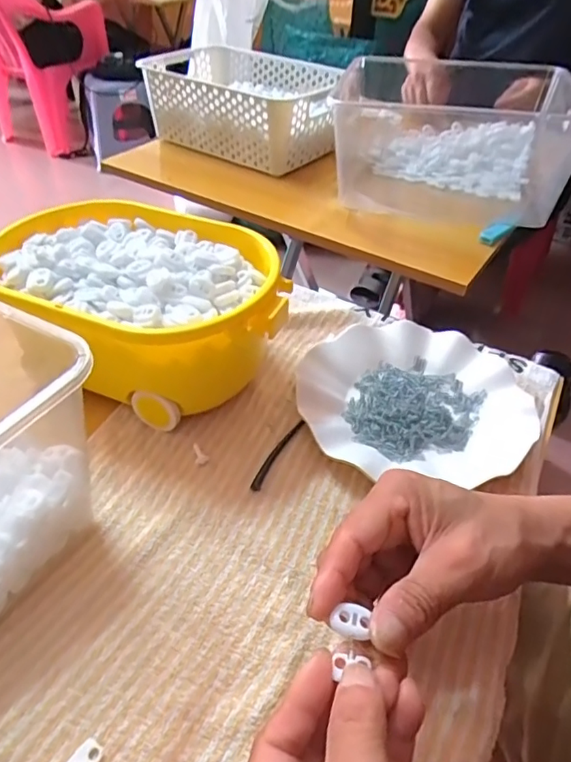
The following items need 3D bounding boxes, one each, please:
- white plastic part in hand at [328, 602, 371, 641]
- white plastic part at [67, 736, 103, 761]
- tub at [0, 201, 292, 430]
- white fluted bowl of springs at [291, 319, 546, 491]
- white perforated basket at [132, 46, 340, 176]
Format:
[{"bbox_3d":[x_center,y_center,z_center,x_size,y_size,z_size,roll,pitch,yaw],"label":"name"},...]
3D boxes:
[{"bbox_3d":[0.031,0.113,0.252,0.018,0.005,0.014,13,43,12],"label":"white plastic part in hand"},{"bbox_3d":[-0.100,0.187,0.263,0.013,0.004,0.019,22,46,20],"label":"white plastic part"},{"bbox_3d":[-0.116,-0.054,0.445,0.251,0.102,0.181,27,48,24],"label":"tub"},{"bbox_3d":[0.103,0.011,0.444,0.181,0.027,0.156,0,42,-3],"label":"white fluted bowl of springs"},{"bbox_3d":[-0.062,-0.445,0.867,0.308,0.115,0.197,29,48,26],"label":"white perforated basket"}]

